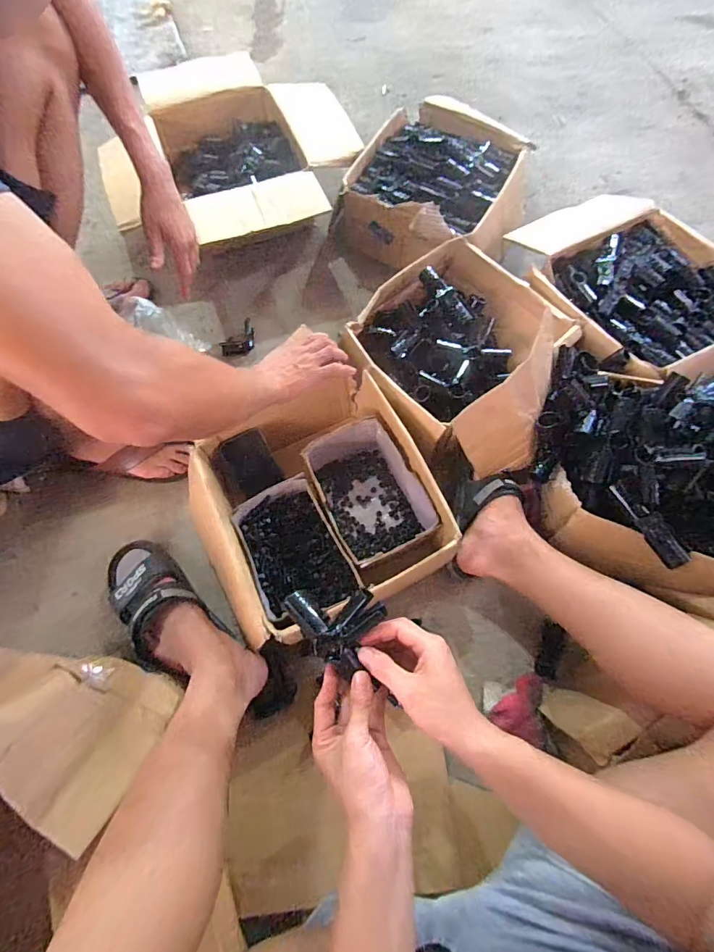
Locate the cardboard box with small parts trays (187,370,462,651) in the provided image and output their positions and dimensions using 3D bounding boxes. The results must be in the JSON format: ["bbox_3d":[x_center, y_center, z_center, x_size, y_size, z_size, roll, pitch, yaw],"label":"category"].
[{"bbox_3d":[-0.061,0.041,0.664,0.364,0.121,0.347,-28,71,-11],"label":"cardboard box with small parts trays"}]

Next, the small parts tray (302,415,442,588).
[{"bbox_3d":[0.016,0.032,0.679,0.146,0.097,0.213,-23,70,-10],"label":"small parts tray"}]

